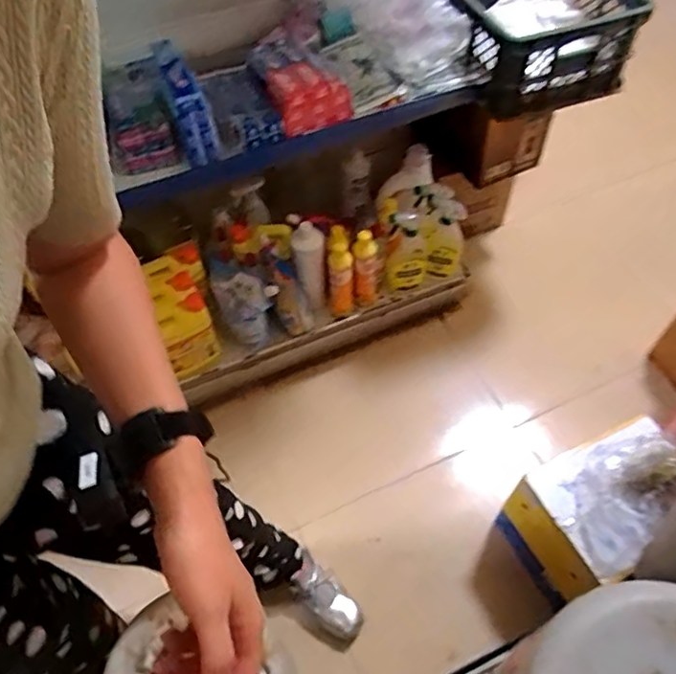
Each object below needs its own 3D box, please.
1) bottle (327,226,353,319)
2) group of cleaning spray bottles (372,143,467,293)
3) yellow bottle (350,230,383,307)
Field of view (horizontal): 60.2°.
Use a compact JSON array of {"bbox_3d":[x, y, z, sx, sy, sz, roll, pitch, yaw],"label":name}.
[{"bbox_3d":[0.008,-0.152,1.401,0.058,0.234,0.076,1,55,2],"label":"bottle"},{"bbox_3d":[0.189,-0.286,1.448,0.194,0.257,0.196,-12,56,-8],"label":"group of cleaning spray bottles"},{"bbox_3d":[0.067,-0.162,1.408,0.064,0.235,0.048,0,55,1],"label":"yellow bottle"}]

